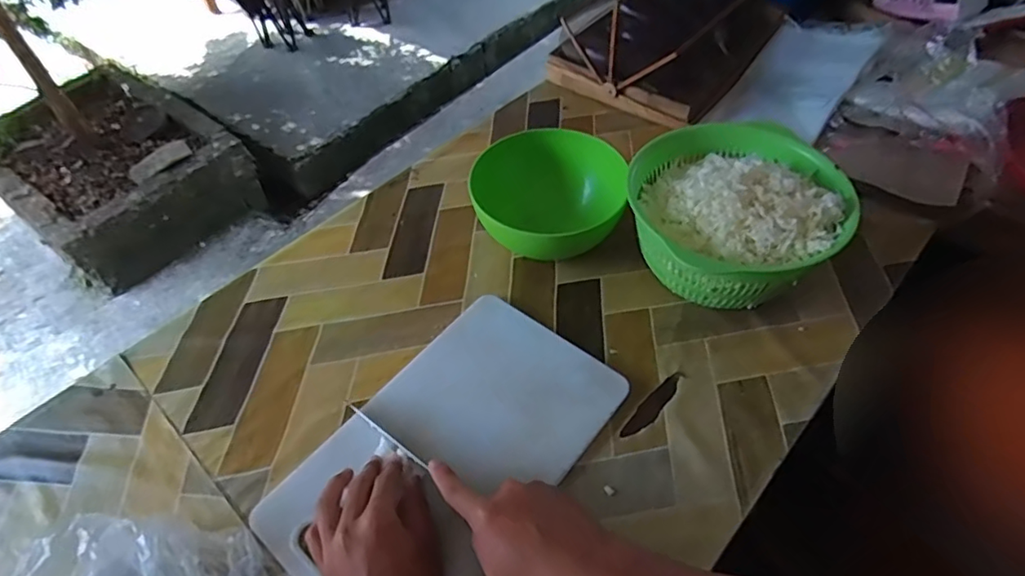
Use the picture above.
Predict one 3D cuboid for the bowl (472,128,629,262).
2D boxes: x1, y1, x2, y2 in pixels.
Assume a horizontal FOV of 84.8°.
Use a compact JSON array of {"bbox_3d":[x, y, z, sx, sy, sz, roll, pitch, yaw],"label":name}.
[{"bbox_3d":[0.041,-0.101,0.680,0.177,0.101,0.156,9,52,10],"label":"bowl"}]

